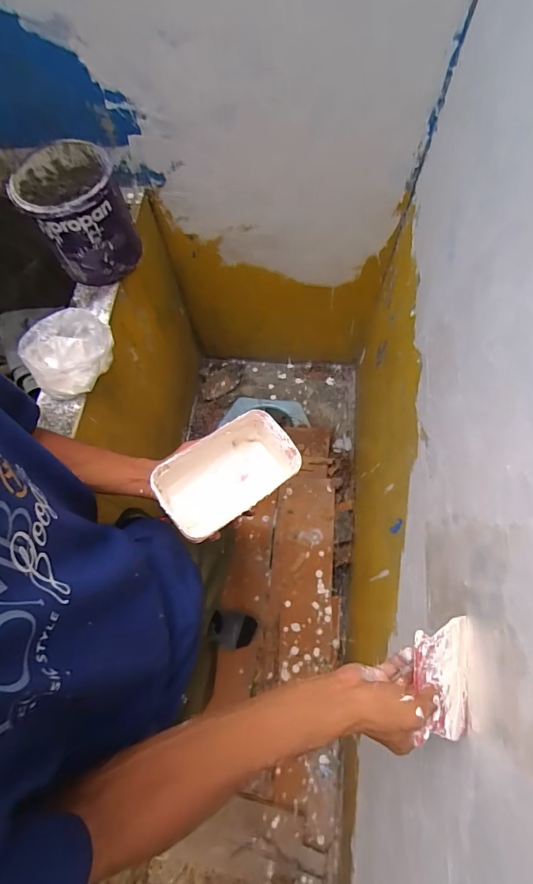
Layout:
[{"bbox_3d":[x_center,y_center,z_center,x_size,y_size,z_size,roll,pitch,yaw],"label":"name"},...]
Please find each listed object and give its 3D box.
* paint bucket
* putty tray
[{"bbox_3d":[-0.359,-0.437,0.779,0.173,0.181,0.176,-26,71,-8],"label":"paint bucket"},{"bbox_3d":[-0.057,0.045,0.555,0.193,0.083,0.105,-24,70,-23],"label":"putty tray"}]

